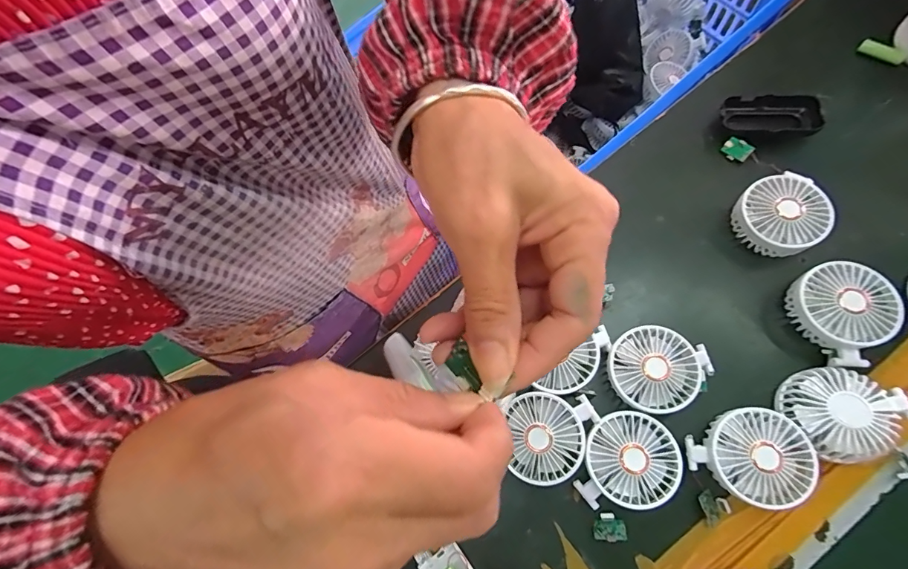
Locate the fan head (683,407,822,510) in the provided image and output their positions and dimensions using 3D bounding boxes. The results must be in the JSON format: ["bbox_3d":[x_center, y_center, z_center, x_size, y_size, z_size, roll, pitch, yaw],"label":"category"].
[{"bbox_3d":[0.285,0.161,0.394,0.091,0.026,0.086,41,90,23],"label":"fan head"}]

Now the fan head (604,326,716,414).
[{"bbox_3d":[0.208,0.089,0.429,0.092,0.032,0.084,0,76,0],"label":"fan head"}]

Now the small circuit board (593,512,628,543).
[{"bbox_3d":[0.155,0.241,0.415,0.030,0.010,0.025,1,76,0],"label":"small circuit board"}]

